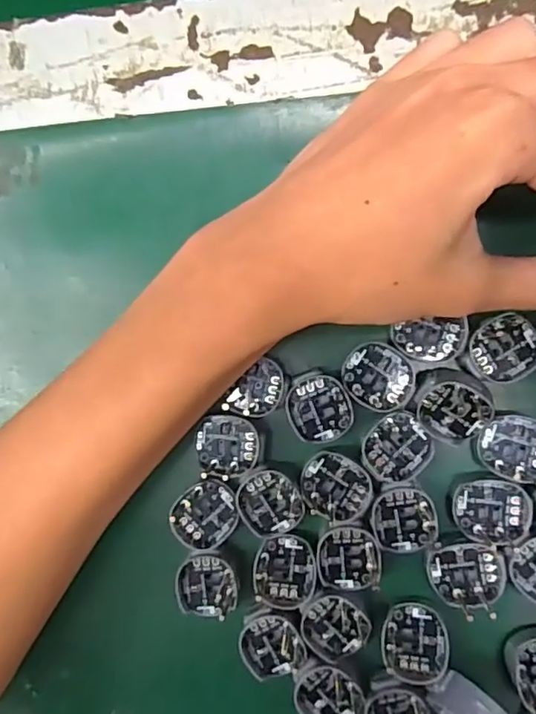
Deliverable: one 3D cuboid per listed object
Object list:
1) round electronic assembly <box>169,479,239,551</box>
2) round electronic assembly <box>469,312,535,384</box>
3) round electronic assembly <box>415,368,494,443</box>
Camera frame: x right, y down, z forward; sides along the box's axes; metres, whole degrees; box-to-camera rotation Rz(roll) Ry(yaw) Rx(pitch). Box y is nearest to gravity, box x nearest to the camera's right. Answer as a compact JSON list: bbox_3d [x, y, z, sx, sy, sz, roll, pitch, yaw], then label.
[{"bbox_3d":[-0.026,0.064,0.224,0.025,0.006,0.027,39,94,3],"label":"round electronic assembly"},{"bbox_3d":[0.091,-0.003,0.212,0.026,0.004,0.025,0,91,5],"label":"round electronic assembly"},{"bbox_3d":[0.071,0.019,0.210,0.027,0.010,0.028,0,91,6],"label":"round electronic assembly"}]

